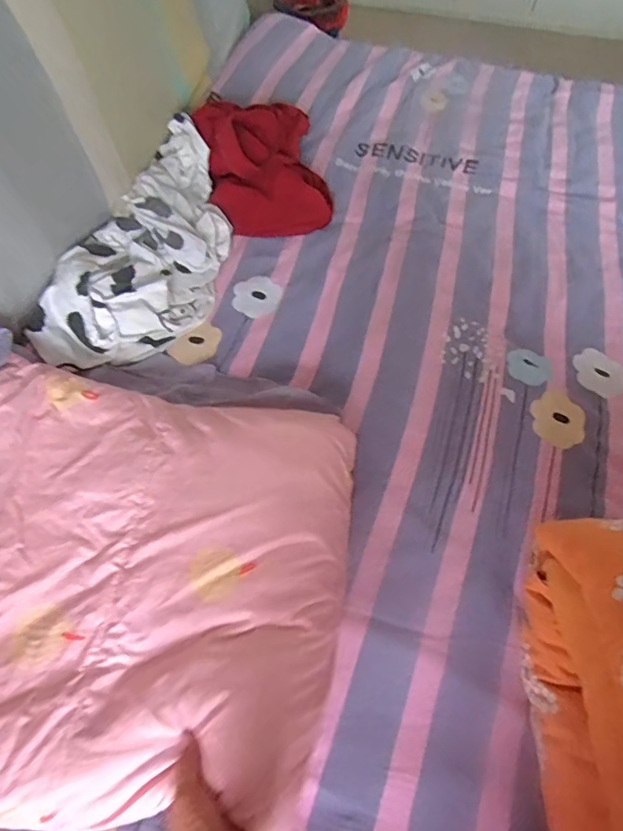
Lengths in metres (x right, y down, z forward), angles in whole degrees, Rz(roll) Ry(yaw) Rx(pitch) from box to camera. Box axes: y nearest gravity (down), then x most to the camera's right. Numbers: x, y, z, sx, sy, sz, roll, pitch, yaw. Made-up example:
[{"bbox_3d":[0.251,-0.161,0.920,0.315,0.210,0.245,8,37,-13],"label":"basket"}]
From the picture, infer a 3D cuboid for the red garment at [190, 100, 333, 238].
[{"bbox_3d":[-0.081,-0.472,0.965,0.230,0.141,0.276,-14,62,-9],"label":"red garment"}]

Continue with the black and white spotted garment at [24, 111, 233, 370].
[{"bbox_3d":[-0.258,-0.266,0.859,0.209,0.113,0.471,12,62,6],"label":"black and white spotted garment"}]

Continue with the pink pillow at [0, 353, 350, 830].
[{"bbox_3d":[-0.188,0.170,0.580,0.444,0.086,0.469,8,61,3],"label":"pink pillow"}]

